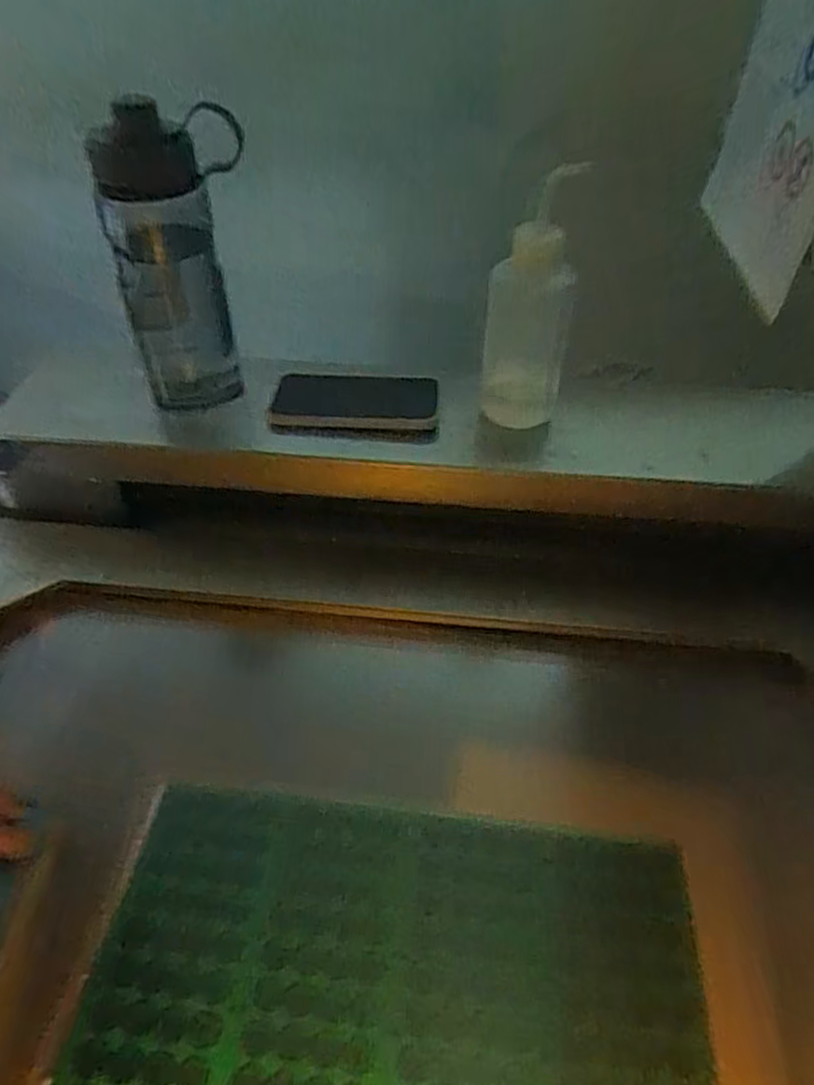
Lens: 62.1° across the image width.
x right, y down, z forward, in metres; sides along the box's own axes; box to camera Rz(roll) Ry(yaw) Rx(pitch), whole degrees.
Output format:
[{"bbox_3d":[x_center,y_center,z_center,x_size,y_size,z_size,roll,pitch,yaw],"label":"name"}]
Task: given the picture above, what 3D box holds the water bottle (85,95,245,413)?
[{"bbox_3d":[-0.195,-0.224,0.593,0.096,0.275,0.106,-23,50,-22],"label":"water bottle"}]

